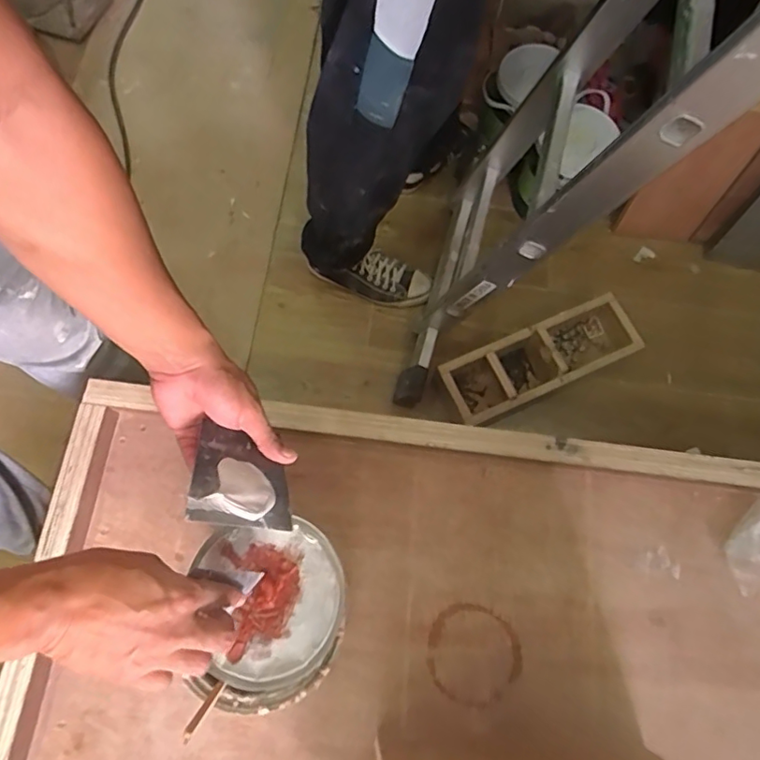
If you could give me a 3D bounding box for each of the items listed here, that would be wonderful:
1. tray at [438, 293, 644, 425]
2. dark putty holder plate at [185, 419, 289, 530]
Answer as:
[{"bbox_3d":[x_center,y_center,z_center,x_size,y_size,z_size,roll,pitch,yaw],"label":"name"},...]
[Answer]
[{"bbox_3d":[0.336,-0.045,1.147,0.420,0.108,0.141,-22,75,-9],"label":"tray"},{"bbox_3d":[-0.122,0.090,0.487,0.090,0.008,0.087,21,46,-29],"label":"dark putty holder plate"}]

